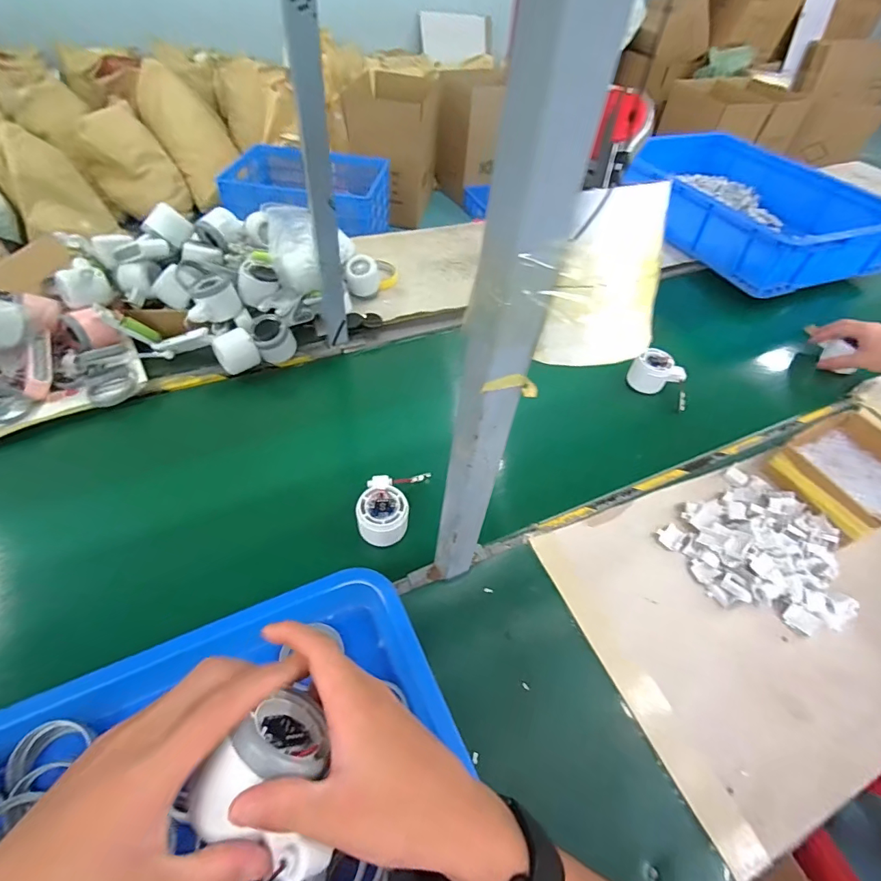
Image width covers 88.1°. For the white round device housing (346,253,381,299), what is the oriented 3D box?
[{"bbox_3d":[-0.138,-0.293,0.816,0.058,0.056,0.047,-6,50,-11],"label":"white round device housing"}]

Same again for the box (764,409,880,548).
[{"bbox_3d":[0.550,0.045,0.618,0.175,0.055,0.146,-17,53,-19],"label":"box"}]

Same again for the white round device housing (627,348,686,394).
[{"bbox_3d":[0.357,-0.110,0.751,0.076,0.054,0.053,35,55,22],"label":"white round device housing"}]

